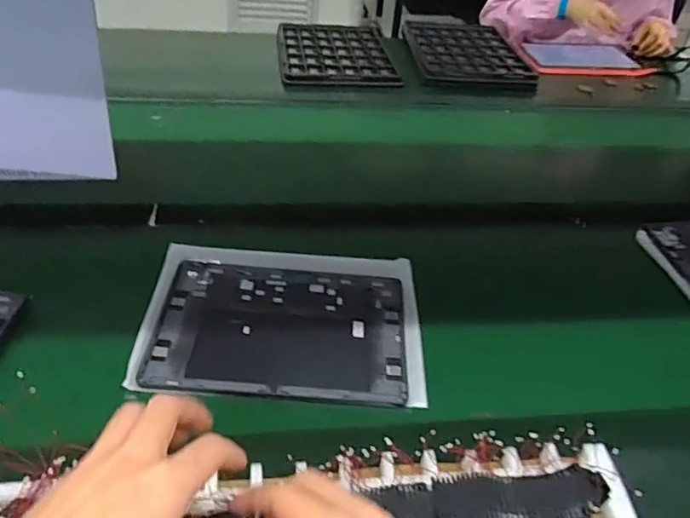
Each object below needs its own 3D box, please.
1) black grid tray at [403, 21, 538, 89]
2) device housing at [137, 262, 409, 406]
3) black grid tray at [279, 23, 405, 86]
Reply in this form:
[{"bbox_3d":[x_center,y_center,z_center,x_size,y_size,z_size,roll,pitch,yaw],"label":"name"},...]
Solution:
[{"bbox_3d":[0.254,-0.447,1.171,0.228,0.025,0.338,1,40,-7],"label":"black grid tray"},{"bbox_3d":[-0.065,0.071,0.575,0.253,0.015,0.166,5,39,-3],"label":"device housing"},{"bbox_3d":[-0.023,-0.439,1.148,0.226,0.026,0.346,0,40,-9],"label":"black grid tray"}]

